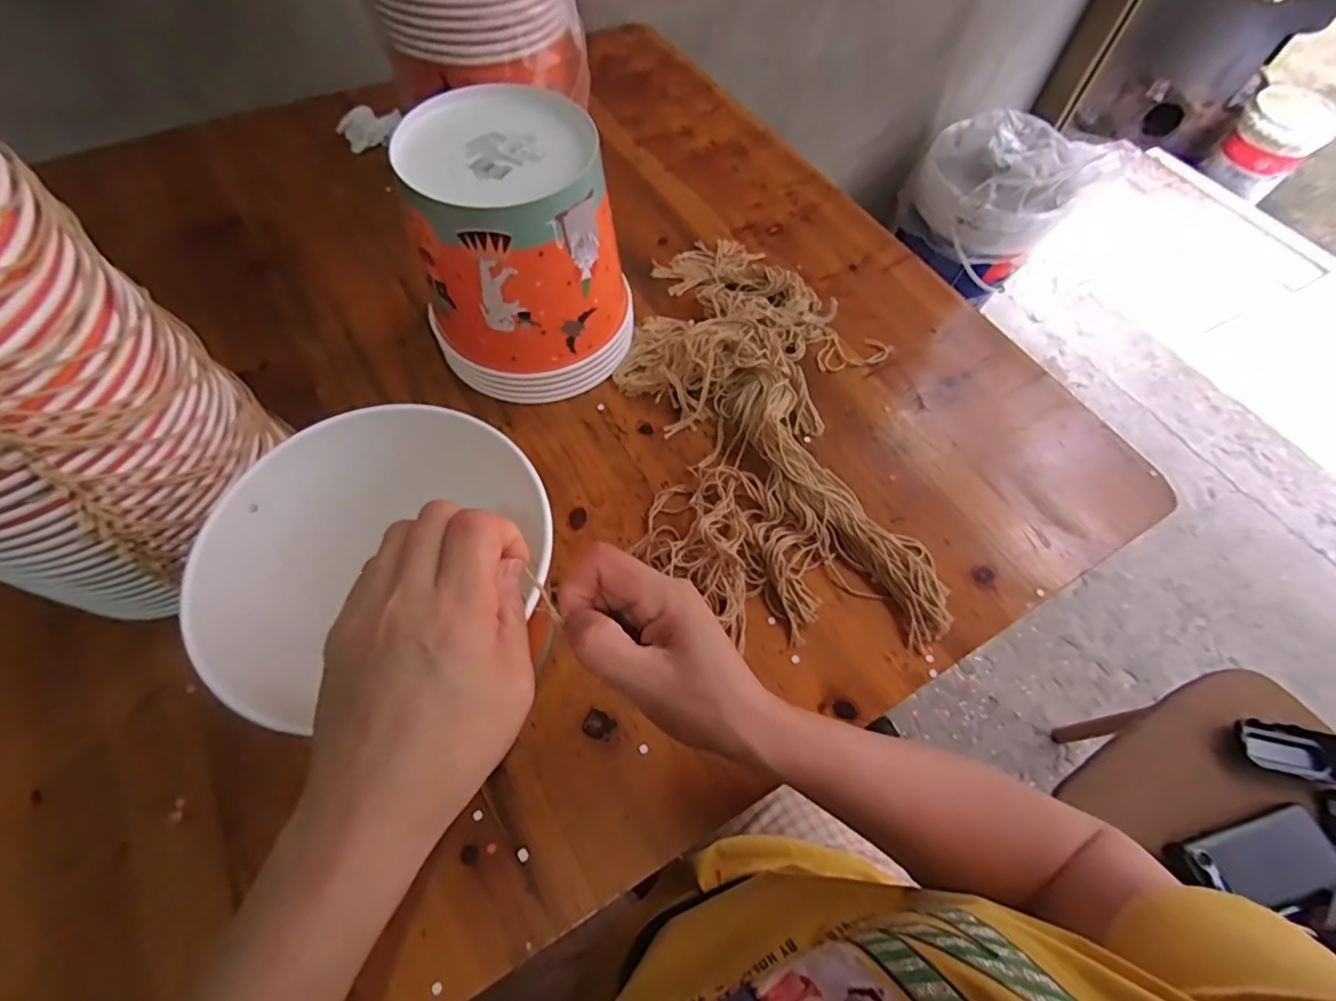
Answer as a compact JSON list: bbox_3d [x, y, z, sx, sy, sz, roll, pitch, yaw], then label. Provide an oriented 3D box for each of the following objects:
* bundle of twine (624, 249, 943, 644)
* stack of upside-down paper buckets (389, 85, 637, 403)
[{"bbox_3d":[0.078,-0.070,0.463,0.223,0.031,0.374,0,63,-2],"label":"bundle of twine"},{"bbox_3d":[-0.108,-0.182,0.440,0.155,0.165,0.136,-7,63,-5],"label":"stack of upside-down paper buckets"}]

